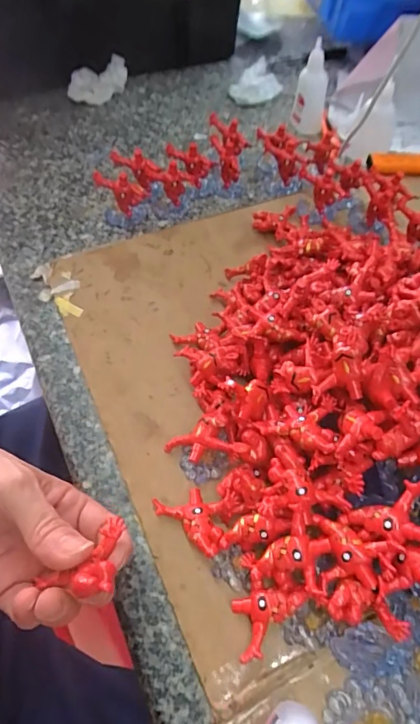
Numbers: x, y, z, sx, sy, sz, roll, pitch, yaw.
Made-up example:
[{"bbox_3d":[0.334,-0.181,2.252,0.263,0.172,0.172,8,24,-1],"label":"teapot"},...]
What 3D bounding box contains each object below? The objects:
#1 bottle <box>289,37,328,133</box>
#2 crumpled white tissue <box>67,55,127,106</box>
[{"bbox_3d":[0.113,-0.308,0.529,0.036,0.091,0.030,12,56,7],"label":"bottle"},{"bbox_3d":[-0.135,-0.346,0.575,0.043,0.033,0.077,23,58,14],"label":"crumpled white tissue"}]

